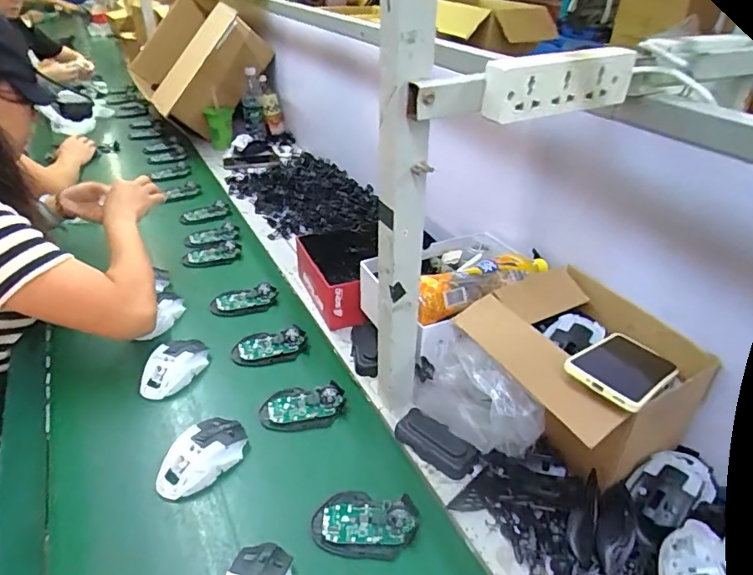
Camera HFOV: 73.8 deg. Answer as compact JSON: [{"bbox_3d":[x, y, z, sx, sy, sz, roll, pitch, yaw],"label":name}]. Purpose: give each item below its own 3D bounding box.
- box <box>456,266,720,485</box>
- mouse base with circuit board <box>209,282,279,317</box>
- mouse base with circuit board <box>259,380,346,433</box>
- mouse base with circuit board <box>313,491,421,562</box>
[{"bbox_3d":[0.238,0.093,0.615,0.191,0.144,0.233,-22,39,-24],"label":"box"},{"bbox_3d":[-0.236,0.025,0.896,0.113,0.022,0.062,-8,36,-7],"label":"mouse base with circuit board"},{"bbox_3d":[-0.103,0.166,0.698,0.113,0.018,0.067,-6,35,-4],"label":"mouse base with circuit board"},{"bbox_3d":[-0.013,0.258,0.554,0.112,0.020,0.070,4,36,10],"label":"mouse base with circuit board"}]

